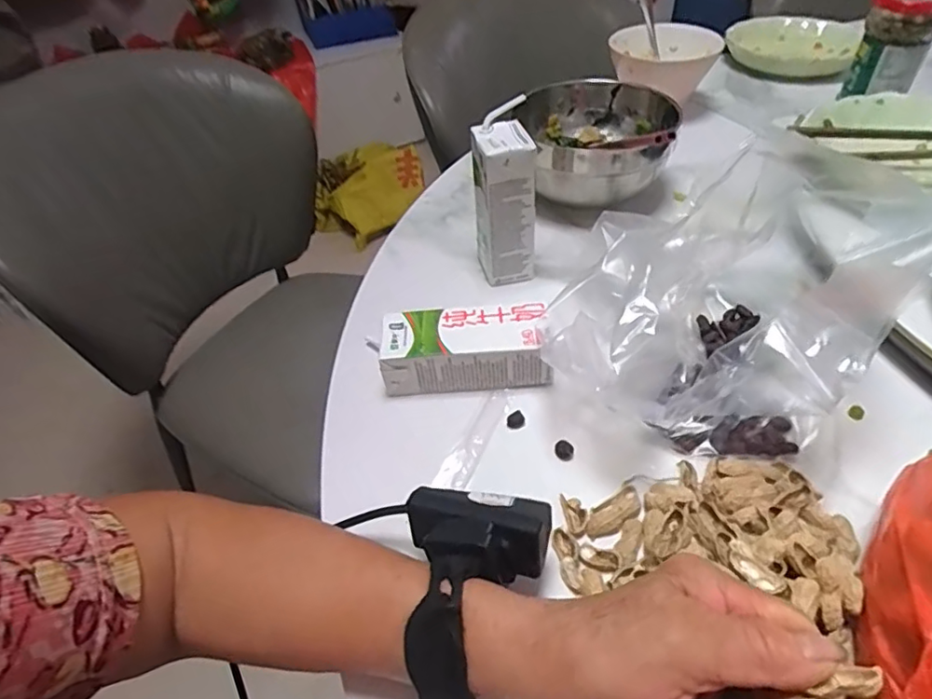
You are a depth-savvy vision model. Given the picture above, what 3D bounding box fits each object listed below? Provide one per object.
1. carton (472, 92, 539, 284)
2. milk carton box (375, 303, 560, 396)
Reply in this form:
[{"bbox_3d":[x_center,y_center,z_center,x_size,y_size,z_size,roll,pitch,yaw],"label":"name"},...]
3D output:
[{"bbox_3d":[0.031,-0.123,0.464,0.046,0.128,0.060,-4,45,0],"label":"carton"},{"bbox_3d":[-0.001,0.000,0.408,0.114,0.042,0.047,-4,45,0],"label":"milk carton box"}]

